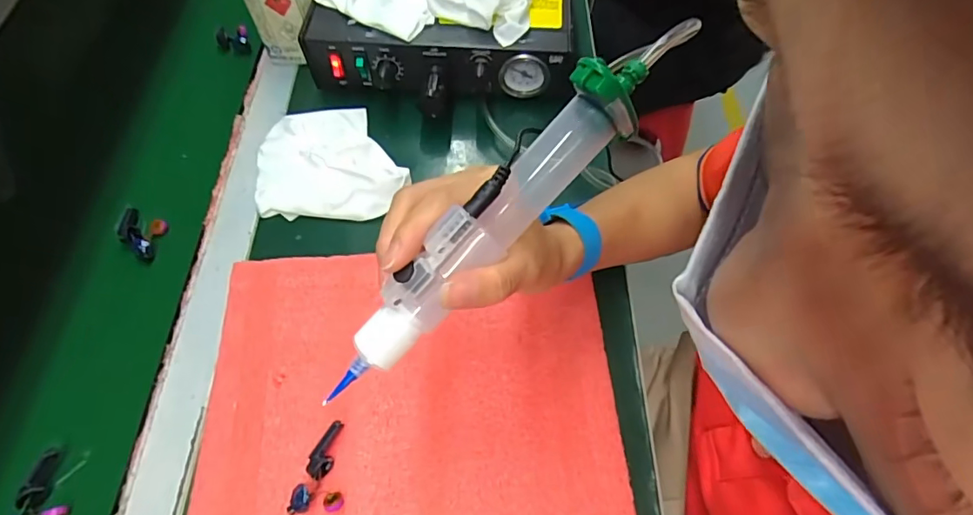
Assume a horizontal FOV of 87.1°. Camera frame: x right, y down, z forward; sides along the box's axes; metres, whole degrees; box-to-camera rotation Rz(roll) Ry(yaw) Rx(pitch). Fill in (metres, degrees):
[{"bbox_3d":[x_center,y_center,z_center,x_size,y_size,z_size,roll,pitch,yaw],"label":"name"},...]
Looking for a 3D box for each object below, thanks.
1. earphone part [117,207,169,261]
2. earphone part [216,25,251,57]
[{"bbox_3d":[-0.282,-0.024,0.415,0.048,0.015,0.032,32,65,17],"label":"earphone part"},{"bbox_3d":[-0.262,-0.225,0.527,0.033,0.018,0.025,-7,61,-3],"label":"earphone part"}]

